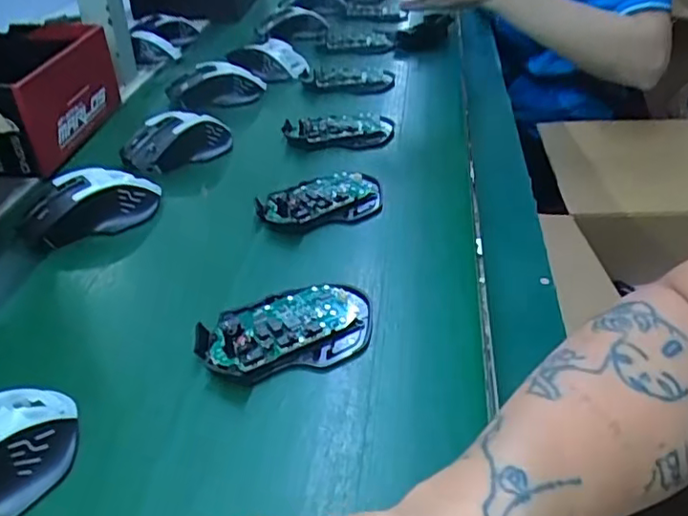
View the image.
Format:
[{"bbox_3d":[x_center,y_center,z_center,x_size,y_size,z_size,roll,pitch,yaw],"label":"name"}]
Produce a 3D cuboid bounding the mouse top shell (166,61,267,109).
[{"bbox_3d":[-0.144,-0.197,0.690,0.112,0.034,0.047,-15,40,-20],"label":"mouse top shell"}]

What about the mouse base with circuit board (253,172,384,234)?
[{"bbox_3d":[-0.017,-0.052,0.523,0.115,0.016,0.068,-15,40,-20],"label":"mouse base with circuit board"}]

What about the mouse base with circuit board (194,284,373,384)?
[{"bbox_3d":[-0.036,0.044,0.389,0.114,0.018,0.068,-10,38,-14],"label":"mouse base with circuit board"}]

